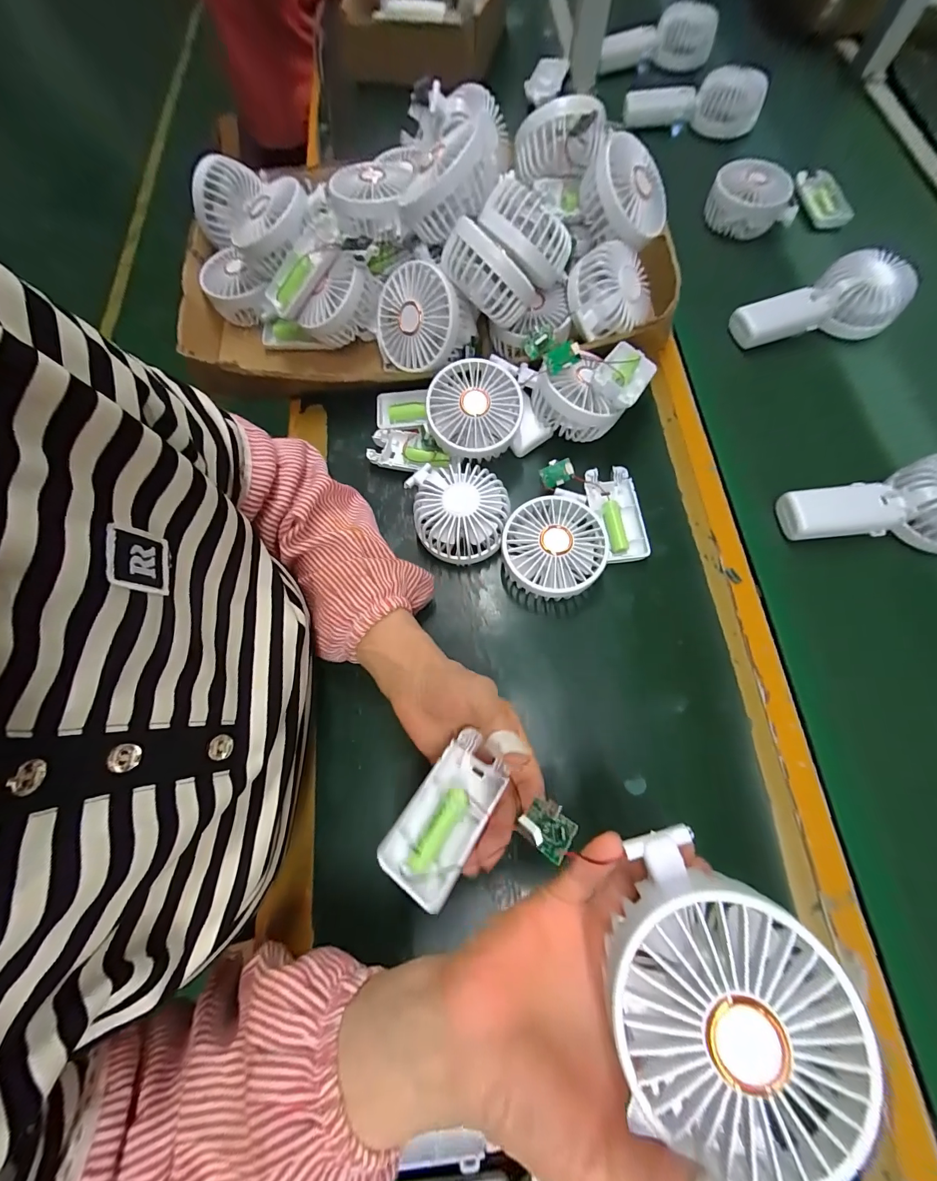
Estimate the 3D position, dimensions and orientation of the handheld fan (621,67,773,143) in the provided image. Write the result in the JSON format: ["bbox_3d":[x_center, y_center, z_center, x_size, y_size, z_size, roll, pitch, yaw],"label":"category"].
[{"bbox_3d":[0.307,-0.667,0.537,0.176,0.041,0.071,15,73,5],"label":"handheld fan"}]

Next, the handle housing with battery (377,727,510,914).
[{"bbox_3d":[-0.014,0.137,0.241,0.047,0.019,0.084,25,54,20],"label":"handle housing with battery"}]

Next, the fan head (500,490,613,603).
[{"bbox_3d":[0.072,-0.034,0.341,0.089,0.040,0.085,0,72,0],"label":"fan head"}]

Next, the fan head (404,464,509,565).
[{"bbox_3d":[-0.009,-0.072,0.362,0.080,0.050,0.093,-11,72,-4],"label":"fan head"}]

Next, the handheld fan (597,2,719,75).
[{"bbox_3d":[0.280,-0.810,0.581,0.179,0.050,0.042,-8,72,-2],"label":"handheld fan"}]

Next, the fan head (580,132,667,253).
[{"bbox_3d":[0.150,-0.373,0.374,0.081,0.036,0.084,-39,106,-14],"label":"fan head"}]

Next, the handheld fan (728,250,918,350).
[{"bbox_3d":[0.380,-0.303,0.426,0.166,0.046,0.084,-23,73,-7],"label":"handheld fan"}]

